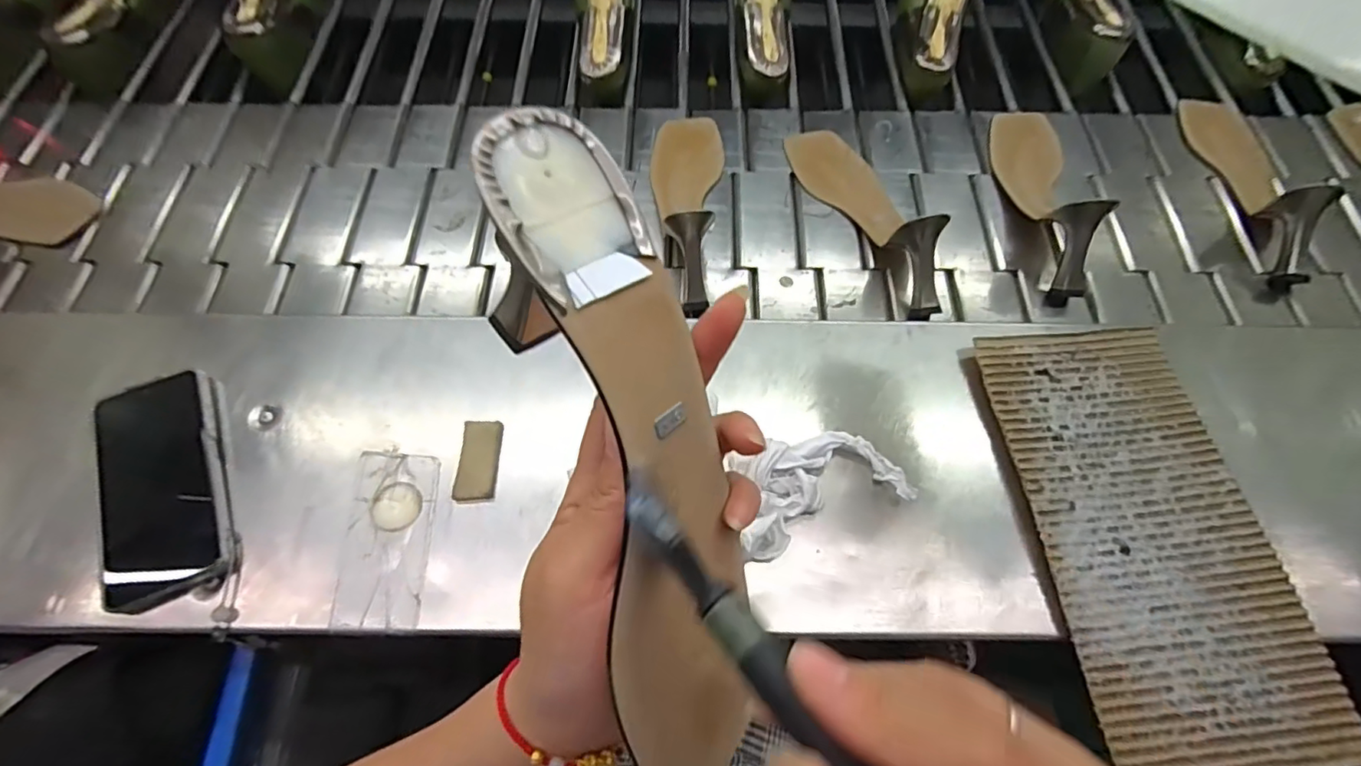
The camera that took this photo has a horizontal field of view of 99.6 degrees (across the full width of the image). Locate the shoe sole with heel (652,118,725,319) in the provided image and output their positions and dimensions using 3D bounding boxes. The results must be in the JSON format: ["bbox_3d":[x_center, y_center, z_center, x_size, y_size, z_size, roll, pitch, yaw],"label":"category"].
[{"bbox_3d":[0.007,-0.188,0.577,0.071,0.071,0.256,1,52,0],"label":"shoe sole with heel"}]

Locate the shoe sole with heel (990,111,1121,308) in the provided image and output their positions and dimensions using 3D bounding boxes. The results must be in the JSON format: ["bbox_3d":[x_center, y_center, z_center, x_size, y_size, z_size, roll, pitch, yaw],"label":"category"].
[{"bbox_3d":[0.368,-0.195,0.586,0.077,0.091,0.254,6,52,3],"label":"shoe sole with heel"}]

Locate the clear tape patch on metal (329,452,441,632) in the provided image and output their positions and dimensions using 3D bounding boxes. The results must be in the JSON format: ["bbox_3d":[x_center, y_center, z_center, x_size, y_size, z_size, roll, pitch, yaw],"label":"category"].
[{"bbox_3d":[-0.208,0.109,0.408,0.058,0.005,0.121,-2,64,-1],"label":"clear tape patch on metal"}]

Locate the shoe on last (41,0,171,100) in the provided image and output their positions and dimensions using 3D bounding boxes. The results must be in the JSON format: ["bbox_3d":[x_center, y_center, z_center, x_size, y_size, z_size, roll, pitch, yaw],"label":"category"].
[{"bbox_3d":[-0.671,-0.436,0.684,0.068,0.073,0.189,12,64,4],"label":"shoe on last"}]

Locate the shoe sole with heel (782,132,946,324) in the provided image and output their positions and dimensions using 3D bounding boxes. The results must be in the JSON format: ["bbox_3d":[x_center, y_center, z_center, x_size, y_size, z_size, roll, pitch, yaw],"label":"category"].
[{"bbox_3d":[0.184,-0.175,0.577,0.078,0.081,0.255,-17,53,-8],"label":"shoe sole with heel"}]

